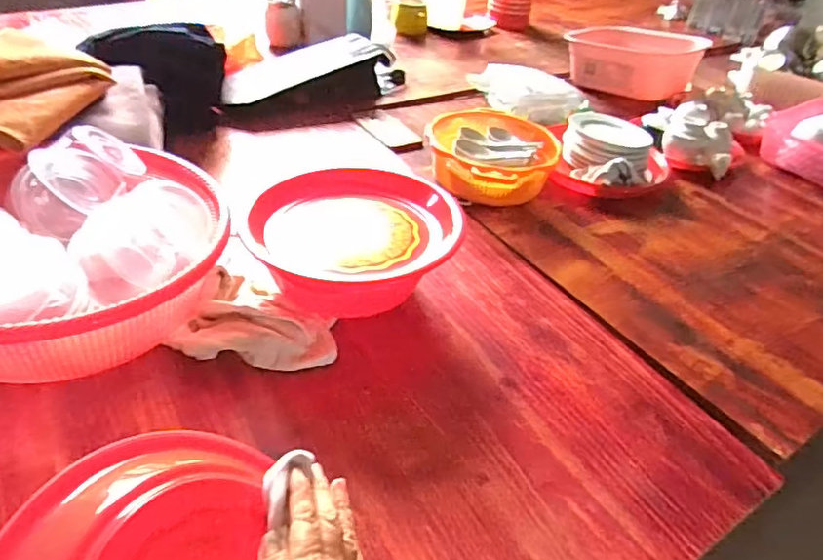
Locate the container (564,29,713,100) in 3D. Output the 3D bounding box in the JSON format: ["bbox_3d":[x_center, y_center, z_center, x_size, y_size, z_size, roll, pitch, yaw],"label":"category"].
[{"bbox_3d":[0.499,-0.508,1.339,0.301,0.122,0.157,23,42,19],"label":"container"}]

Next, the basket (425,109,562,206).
[{"bbox_3d":[0.122,-0.203,0.962,0.203,0.074,0.242,-20,46,-28],"label":"basket"}]

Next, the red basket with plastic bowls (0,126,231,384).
[{"bbox_3d":[-0.370,-0.023,0.614,0.337,0.161,0.287,-7,41,-15],"label":"red basket with plastic bowls"}]

